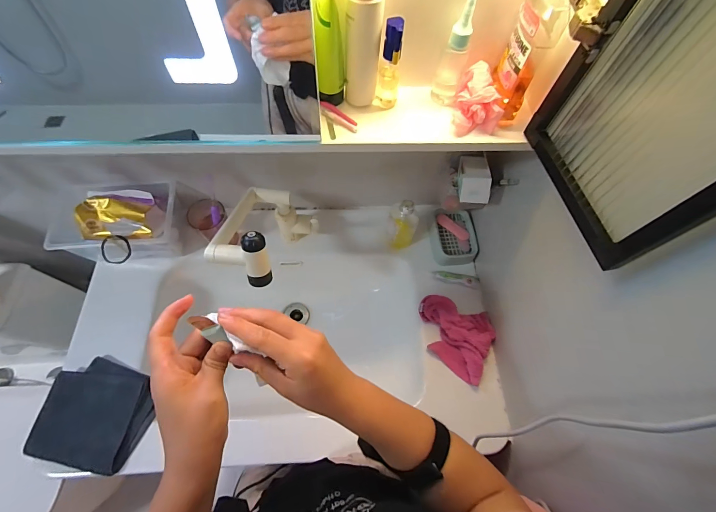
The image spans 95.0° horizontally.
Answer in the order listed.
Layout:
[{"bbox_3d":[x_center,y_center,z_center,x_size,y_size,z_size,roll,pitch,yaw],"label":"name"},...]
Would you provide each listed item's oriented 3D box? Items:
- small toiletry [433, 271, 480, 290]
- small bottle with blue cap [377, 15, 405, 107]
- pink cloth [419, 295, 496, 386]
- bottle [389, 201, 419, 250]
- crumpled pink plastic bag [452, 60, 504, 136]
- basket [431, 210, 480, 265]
[{"bbox_3d":[0.212,0.049,0.704,0.098,0.023,0.031,7,64,1],"label":"small toiletry"},{"bbox_3d":[0.040,-0.227,0.396,0.026,0.103,0.025,8,64,1],"label":"small bottle with blue cap"},{"bbox_3d":[0.187,0.146,0.638,0.154,0.035,0.131,30,67,12],"label":"pink cloth"},{"bbox_3d":[0.090,-0.063,0.662,0.061,0.130,0.046,12,64,3],"label":"bottle"},{"bbox_3d":[0.149,-0.196,0.412,0.049,0.051,0.066,-3,65,-4],"label":"crumpled pink plastic bag"},{"bbox_3d":[0.208,-0.042,0.729,0.095,0.046,0.129,-5,65,-5],"label":"basket"}]

